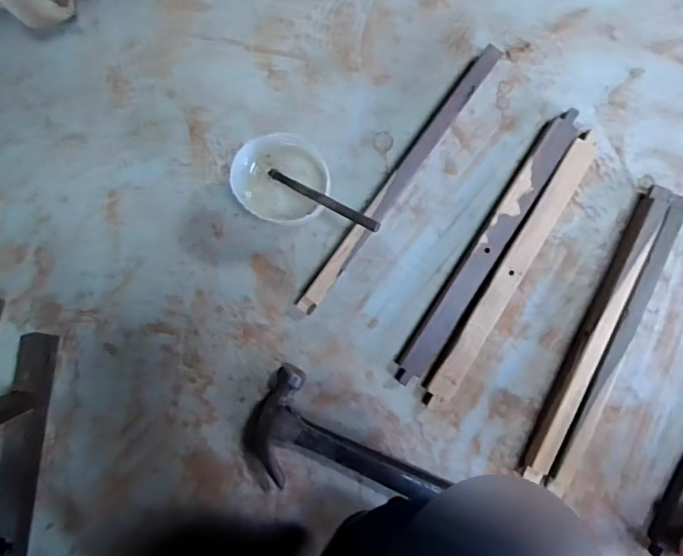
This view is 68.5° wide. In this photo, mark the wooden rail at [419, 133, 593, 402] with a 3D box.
[{"bbox_3d":[0.192,-0.006,0.578,0.032,0.025,0.342,30,95,-1],"label":"wooden rail"}]

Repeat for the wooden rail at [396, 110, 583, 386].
[{"bbox_3d":[0.165,-0.031,0.574,0.035,0.025,0.346,32,95,-1],"label":"wooden rail"}]

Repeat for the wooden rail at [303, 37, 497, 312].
[{"bbox_3d":[0.063,-0.106,0.568,0.022,0.031,0.351,36,94,-1],"label":"wooden rail"}]

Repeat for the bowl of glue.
[{"bbox_3d":[-0.062,-0.107,0.544,0.095,0.084,0.091,0,94,1],"label":"bowl of glue"}]

